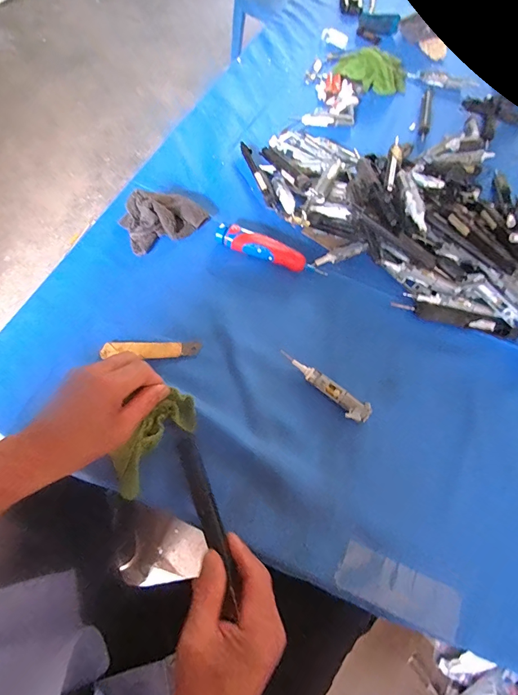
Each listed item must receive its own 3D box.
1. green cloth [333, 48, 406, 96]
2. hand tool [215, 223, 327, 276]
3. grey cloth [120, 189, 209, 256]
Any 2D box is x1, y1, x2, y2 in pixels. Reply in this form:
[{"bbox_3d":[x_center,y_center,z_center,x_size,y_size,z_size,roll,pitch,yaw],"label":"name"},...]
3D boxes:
[{"bbox_3d":[0.223,-0.550,0.723,0.146,0.039,0.088,18,63,4],"label":"green cloth"},{"bbox_3d":[0.014,-0.134,0.507,0.152,0.030,0.027,17,63,6],"label":"hand tool"},{"bbox_3d":[-0.135,-0.188,0.518,0.117,0.041,0.072,-27,67,-16],"label":"grey cloth"}]

